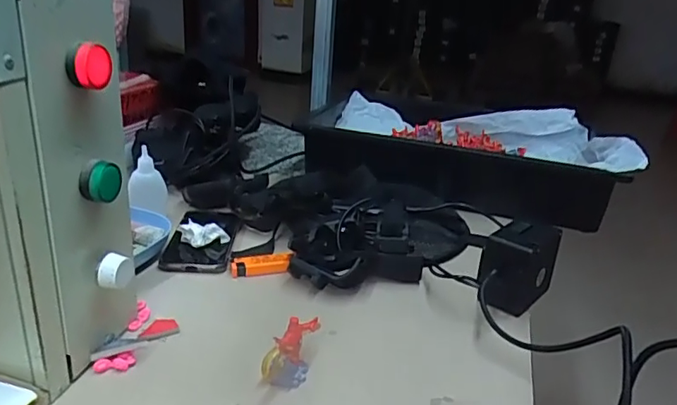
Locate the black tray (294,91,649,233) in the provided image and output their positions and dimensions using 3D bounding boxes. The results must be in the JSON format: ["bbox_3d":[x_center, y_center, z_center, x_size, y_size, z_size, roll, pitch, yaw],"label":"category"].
[{"bbox_3d":[0.191,-0.089,0.863,0.457,0.099,0.344,8,22,8],"label":"black tray"}]

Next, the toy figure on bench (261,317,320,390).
[{"bbox_3d":[-0.037,0.109,0.407,0.031,0.049,0.038,9,22,12],"label":"toy figure on bench"}]

